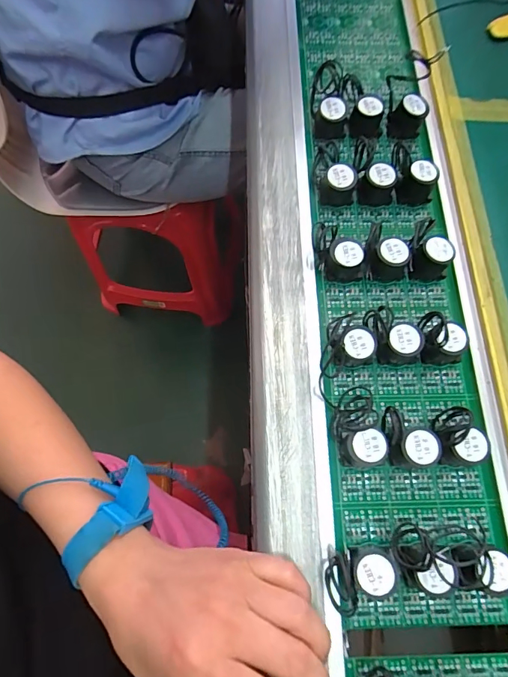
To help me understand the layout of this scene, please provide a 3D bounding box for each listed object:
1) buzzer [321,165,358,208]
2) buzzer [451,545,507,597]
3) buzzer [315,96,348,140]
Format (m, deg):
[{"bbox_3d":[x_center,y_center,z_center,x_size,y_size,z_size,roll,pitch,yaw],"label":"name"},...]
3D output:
[{"bbox_3d":[0.066,-0.120,0.327,0.028,0.026,0.023,13,70,5],"label":"buzzer"},{"bbox_3d":[0.134,0.135,0.247,0.026,0.027,0.023,14,70,5],"label":"buzzer"},{"bbox_3d":[0.065,-0.184,0.347,0.025,0.025,0.021,8,70,3],"label":"buzzer"}]

